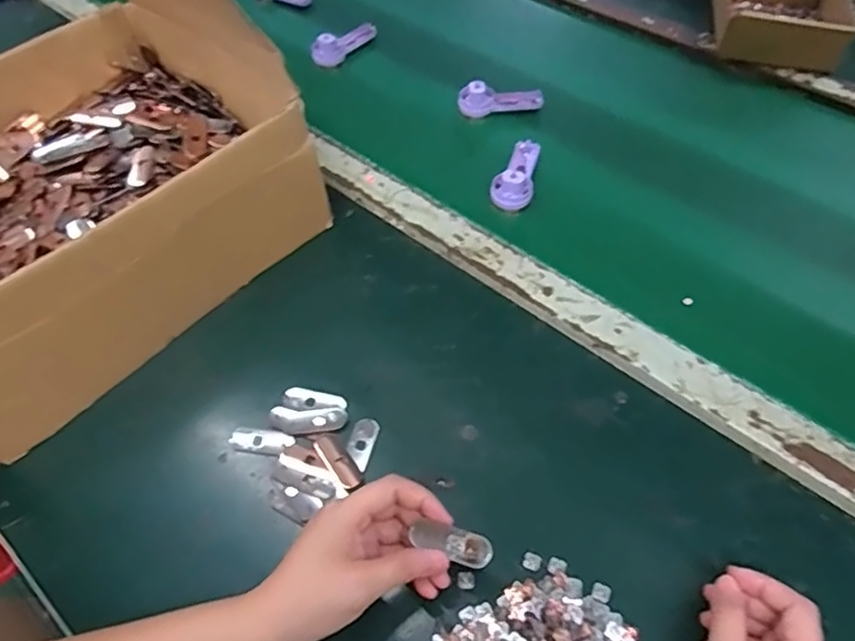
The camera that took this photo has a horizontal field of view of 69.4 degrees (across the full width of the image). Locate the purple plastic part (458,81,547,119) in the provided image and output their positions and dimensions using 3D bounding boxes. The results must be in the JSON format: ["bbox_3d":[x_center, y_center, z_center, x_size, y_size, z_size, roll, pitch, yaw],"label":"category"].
[{"bbox_3d":[0.084,-0.255,0.704,0.096,0.029,0.027,-8,55,-2],"label":"purple plastic part"}]

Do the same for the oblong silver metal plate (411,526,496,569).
[{"bbox_3d":[0.016,0.138,0.379,0.049,0.007,0.019,7,55,22],"label":"oblong silver metal plate"}]

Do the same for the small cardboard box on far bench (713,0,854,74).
[{"bbox_3d":[0.426,-0.375,0.746,0.136,0.056,0.162,9,57,9],"label":"small cardboard box on far bench"}]

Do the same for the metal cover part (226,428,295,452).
[{"bbox_3d":[-0.129,0.093,0.478,0.048,0.004,0.017,6,56,7],"label":"metal cover part"}]

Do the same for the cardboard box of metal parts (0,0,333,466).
[{"bbox_3d":[-0.310,-0.115,0.555,0.301,0.138,0.383,38,65,25],"label":"cardboard box of metal parts"}]

